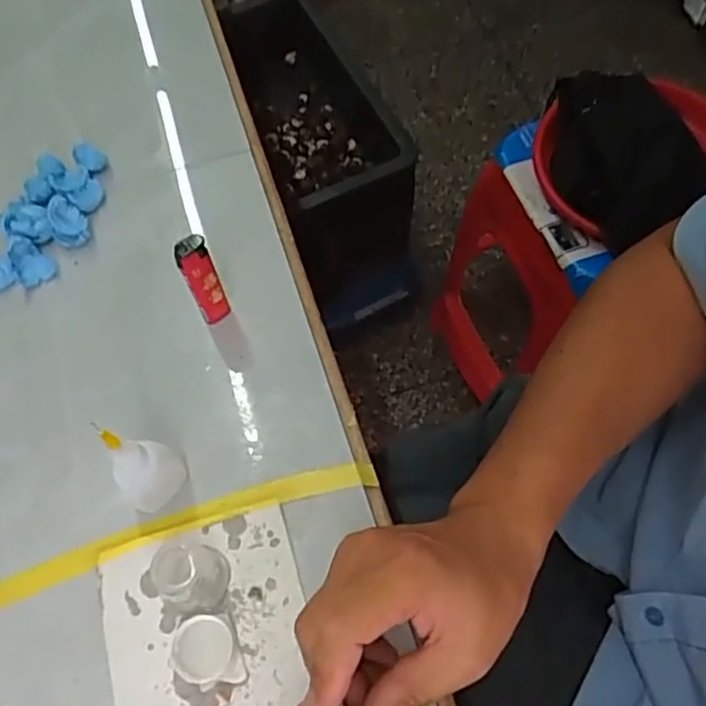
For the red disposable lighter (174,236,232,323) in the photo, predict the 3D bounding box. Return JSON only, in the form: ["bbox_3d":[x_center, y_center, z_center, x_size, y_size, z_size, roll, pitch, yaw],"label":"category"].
[{"bbox_3d":[-0.094,-0.042,0.429,0.016,0.083,0.019,36,67,16],"label":"red disposable lighter"}]

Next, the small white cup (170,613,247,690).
[{"bbox_3d":[-0.076,0.156,0.358,0.033,0.010,0.035,1,63,-1],"label":"small white cup"}]

